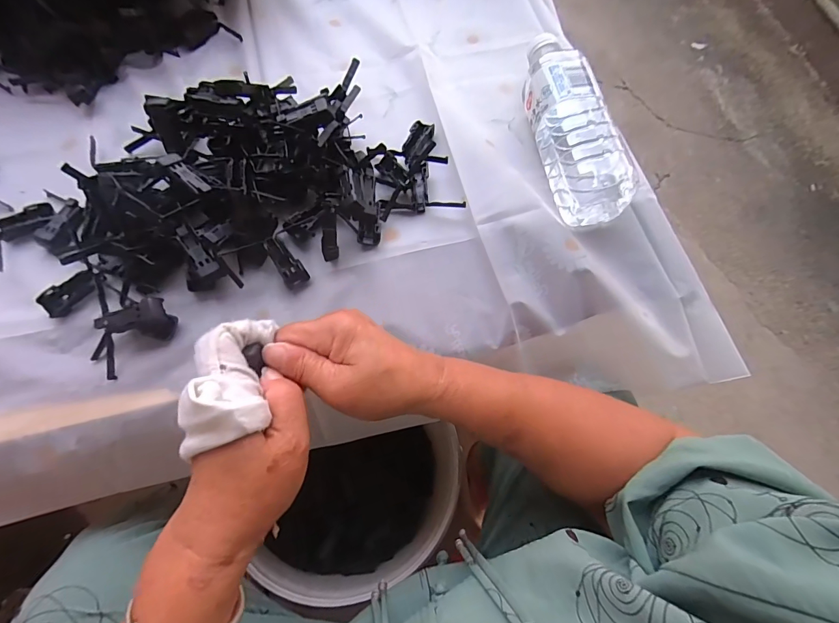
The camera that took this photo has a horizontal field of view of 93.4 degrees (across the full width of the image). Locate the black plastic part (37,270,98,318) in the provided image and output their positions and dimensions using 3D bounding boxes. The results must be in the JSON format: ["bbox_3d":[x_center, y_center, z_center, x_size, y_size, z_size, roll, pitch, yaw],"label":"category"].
[{"bbox_3d":[-0.289,-0.015,0.329,0.044,0.014,0.018,-39,78,-18],"label":"black plastic part"}]

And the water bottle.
[{"bbox_3d":[0.145,-0.185,0.384,0.068,0.055,0.207,-9,70,-3],"label":"water bottle"}]

